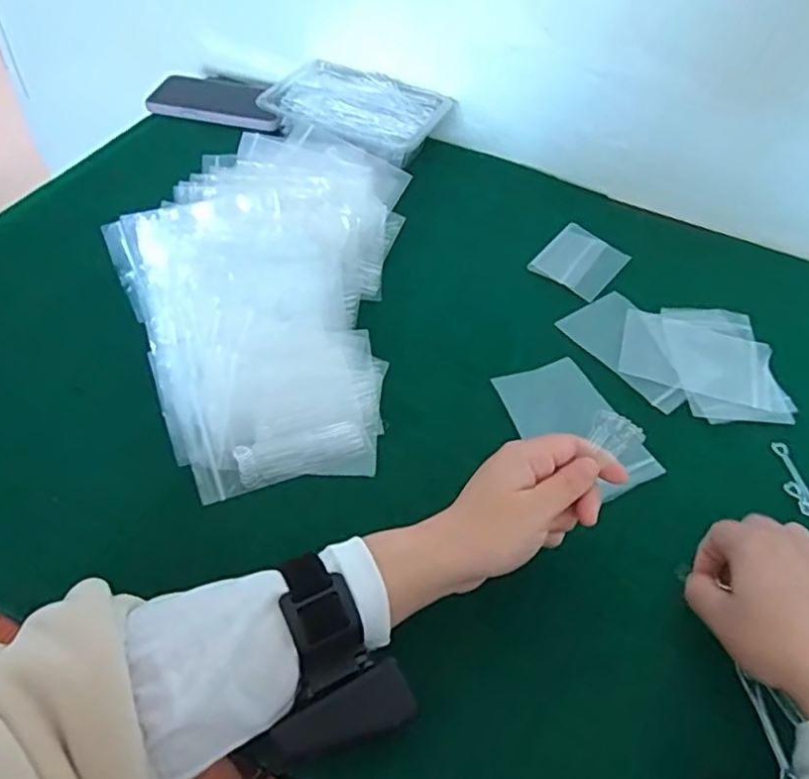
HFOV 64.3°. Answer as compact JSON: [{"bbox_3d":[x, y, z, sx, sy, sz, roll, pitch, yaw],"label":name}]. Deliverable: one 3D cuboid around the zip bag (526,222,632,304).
[{"bbox_3d":[0.168,-0.123,0.612,0.069,0.005,0.085,33,56,20],"label":"zip bag"}]

